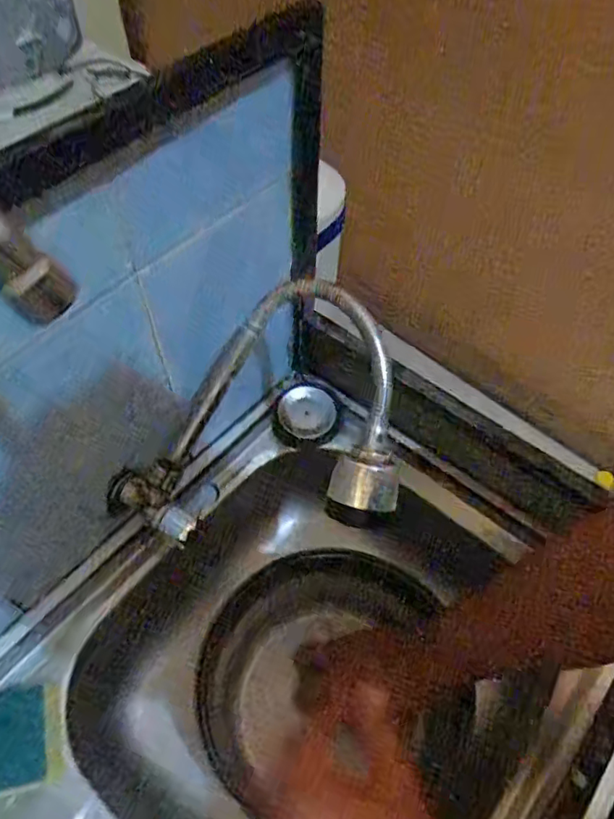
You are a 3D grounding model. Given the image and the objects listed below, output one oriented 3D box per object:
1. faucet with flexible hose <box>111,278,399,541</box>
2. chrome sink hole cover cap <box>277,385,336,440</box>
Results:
[{"bbox_3d":[-0.050,0.011,0.468,0.237,0.186,0.147,7,55,2],"label":"faucet with flexible hose"},{"bbox_3d":[0.000,0.003,0.637,0.060,0.009,0.054,22,90,-4],"label":"chrome sink hole cover cap"}]

